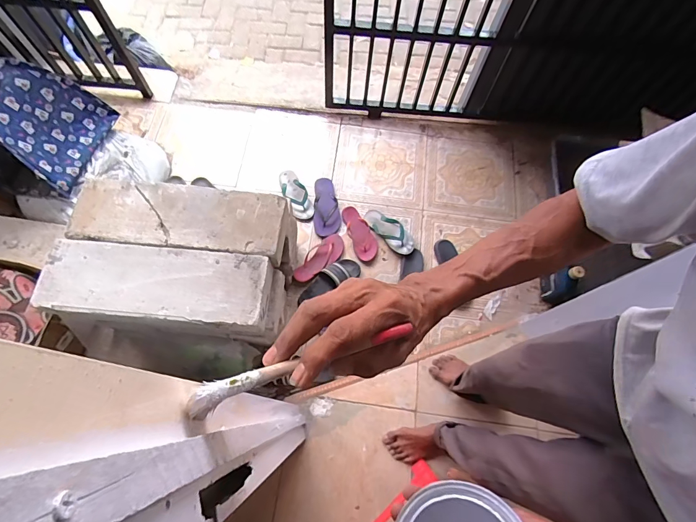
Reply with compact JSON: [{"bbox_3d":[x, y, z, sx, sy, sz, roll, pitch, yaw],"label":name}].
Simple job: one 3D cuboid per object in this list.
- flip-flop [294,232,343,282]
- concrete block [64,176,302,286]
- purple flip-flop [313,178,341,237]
[{"bbox_3d":[-0.108,-0.007,1.437,0.093,0.034,0.231,44,71,8],"label":"flip-flop"},{"bbox_3d":[-0.488,-0.069,1.233,0.623,0.408,0.201,8,70,-5],"label":"concrete block"},{"bbox_3d":[-0.084,-0.222,1.515,0.106,0.048,0.272,1,68,-4],"label":"purple flip-flop"}]

